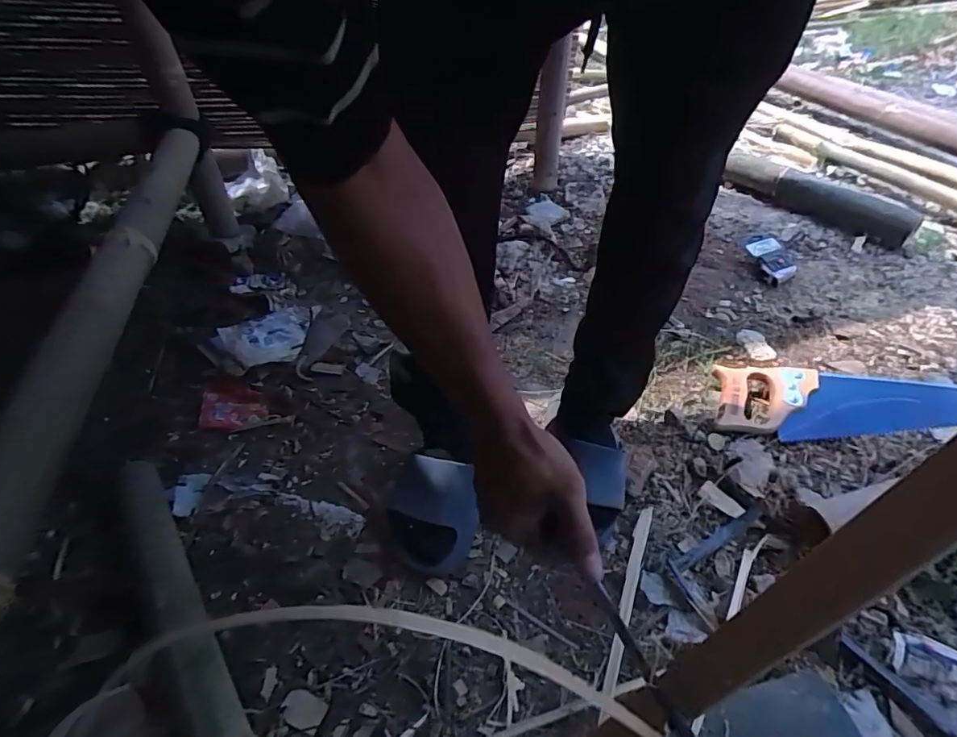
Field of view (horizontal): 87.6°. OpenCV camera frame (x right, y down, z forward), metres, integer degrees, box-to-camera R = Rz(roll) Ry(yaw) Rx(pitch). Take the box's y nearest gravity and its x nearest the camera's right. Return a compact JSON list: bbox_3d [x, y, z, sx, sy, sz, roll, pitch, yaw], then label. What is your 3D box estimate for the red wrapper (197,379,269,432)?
[{"bbox_3d":[-0.425,0.061,0.866,0.098,0.008,0.098,11,56,-17],"label":"red wrapper"}]

